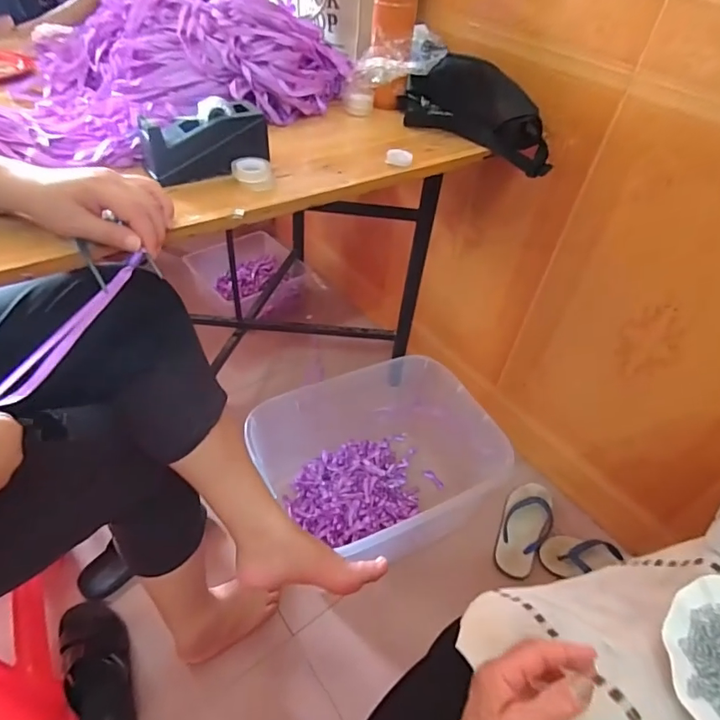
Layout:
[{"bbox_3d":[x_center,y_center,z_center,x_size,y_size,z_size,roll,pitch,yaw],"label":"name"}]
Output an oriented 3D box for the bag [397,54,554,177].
[{"bbox_3d":[0.184,-0.414,0.766,0.293,0.089,0.118,29,50,20],"label":"bag"}]

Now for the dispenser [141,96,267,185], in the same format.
[{"bbox_3d":[-0.185,-0.265,0.582,0.151,0.072,0.062,-17,50,-21],"label":"dispenser"}]

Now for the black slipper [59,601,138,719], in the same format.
[{"bbox_3d":[-0.439,0.535,0.804,0.100,0.066,0.241,-21,52,-24],"label":"black slipper"}]

